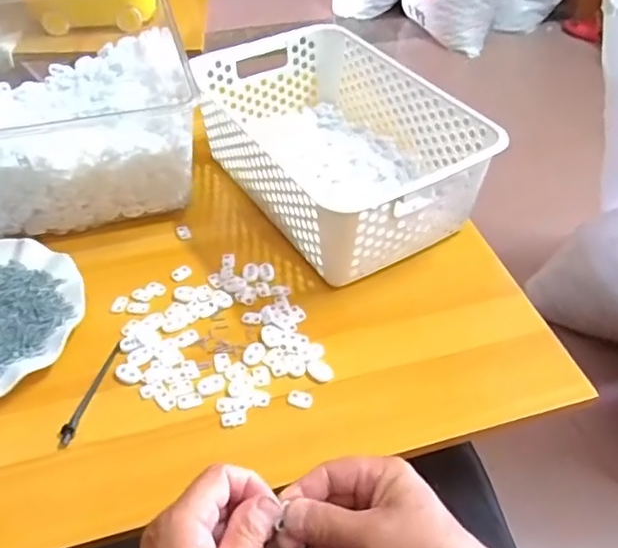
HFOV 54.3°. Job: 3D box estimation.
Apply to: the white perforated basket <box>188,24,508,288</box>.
[{"bbox_3d":[0.022,-0.136,0.650,0.199,0.118,0.299,-24,51,-23],"label":"white perforated basket"}]

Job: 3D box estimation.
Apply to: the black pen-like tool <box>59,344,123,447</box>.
[{"bbox_3d":[-0.179,0.097,0.495,0.009,0.006,0.099,10,46,8],"label":"black pen-like tool"}]

